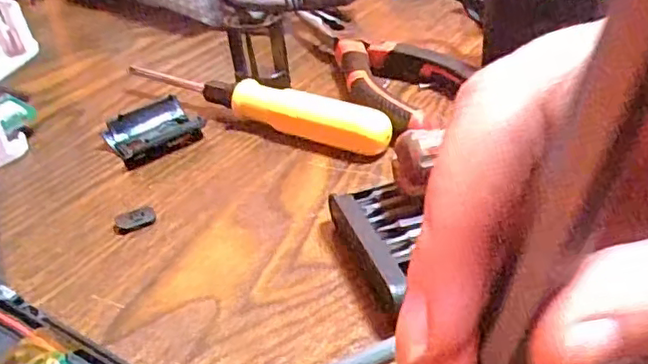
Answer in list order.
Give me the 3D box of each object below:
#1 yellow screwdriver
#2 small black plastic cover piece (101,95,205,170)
[{"bbox_3d":[-0.037,-0.041,0.329,0.154,0.021,0.021,20,44,31],"label":"yellow screwdriver"},{"bbox_3d":[-0.084,-0.026,0.321,0.041,0.011,0.033,-29,42,-29],"label":"small black plastic cover piece"}]

